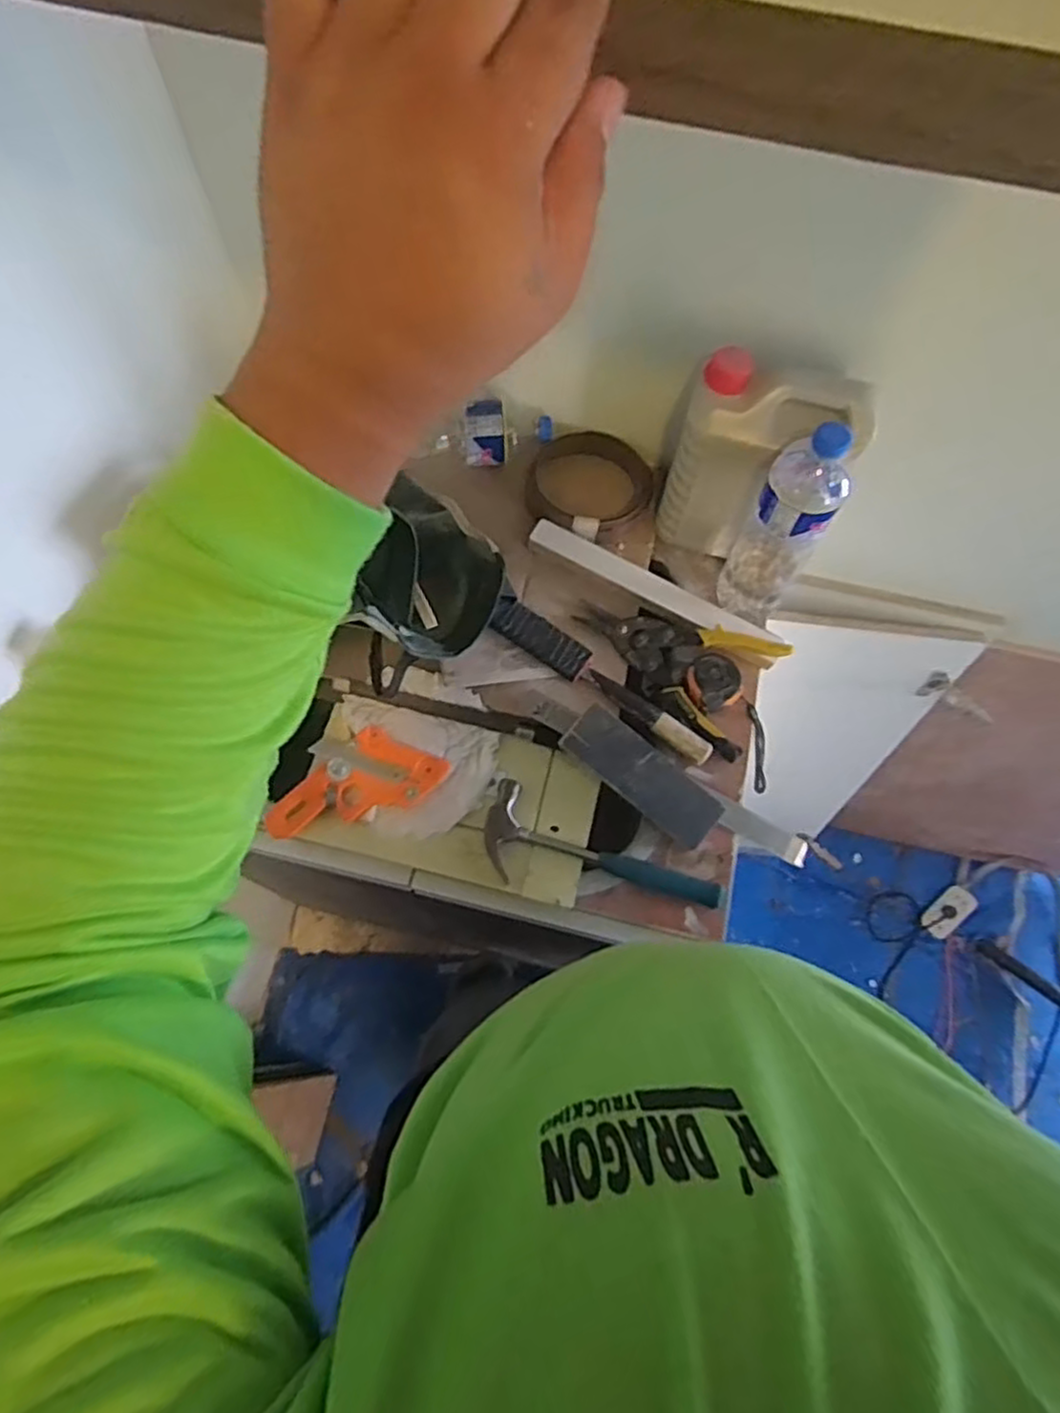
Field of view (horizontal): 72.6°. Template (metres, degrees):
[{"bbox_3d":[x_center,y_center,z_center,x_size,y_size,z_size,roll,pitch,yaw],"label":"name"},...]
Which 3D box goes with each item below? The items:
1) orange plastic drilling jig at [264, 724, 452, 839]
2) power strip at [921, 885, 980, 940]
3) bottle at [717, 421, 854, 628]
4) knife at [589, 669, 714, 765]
[{"bbox_3d":[-0.183,0.071,0.761,0.182,0.039,0.088,-14,69,-8],"label":"orange plastic drilling jig"},{"bbox_3d":[0.939,0.459,1.611,0.122,0.039,0.066,-36,73,-16],"label":"power strip"},{"bbox_3d":[0.267,-0.190,0.755,0.071,0.270,0.084,29,69,9],"label":"bottle"},{"bbox_3d":[0.131,0.010,0.792,0.153,0.022,0.025,35,70,11],"label":"knife"}]

